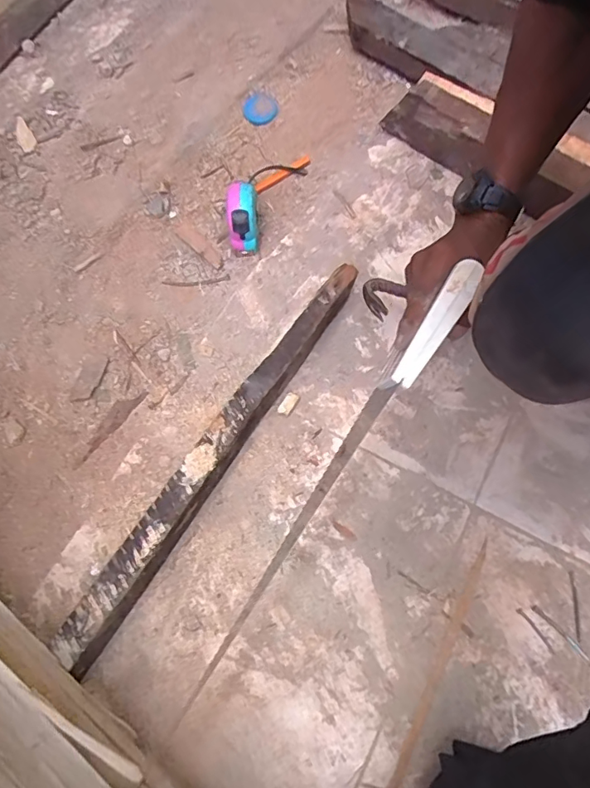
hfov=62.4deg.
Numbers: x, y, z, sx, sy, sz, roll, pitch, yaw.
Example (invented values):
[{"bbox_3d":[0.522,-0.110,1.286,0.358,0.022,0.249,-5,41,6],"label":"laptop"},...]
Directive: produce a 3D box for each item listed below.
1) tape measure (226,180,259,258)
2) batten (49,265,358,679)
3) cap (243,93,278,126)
[{"bbox_3d":[-0.071,-0.243,0.680,0.039,0.074,0.072,-3,70,1],"label":"tape measure"},{"bbox_3d":[-0.082,0.061,0.571,0.048,0.068,0.535,32,74,12],"label":"batten"},{"bbox_3d":[-0.056,-0.461,0.792,0.053,0.019,0.057,-1,70,2],"label":"cap"}]

